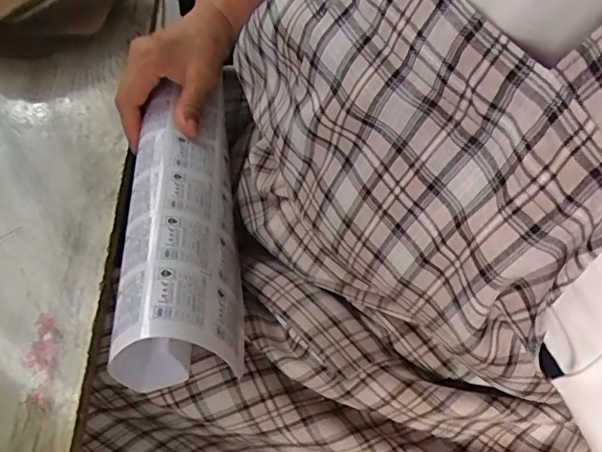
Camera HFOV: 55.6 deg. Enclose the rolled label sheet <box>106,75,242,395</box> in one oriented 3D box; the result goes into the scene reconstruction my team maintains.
[{"bbox_3d":[-0.092,0.005,0.419,0.083,0.071,0.248,-4,48,-4],"label":"rolled label sheet"}]

